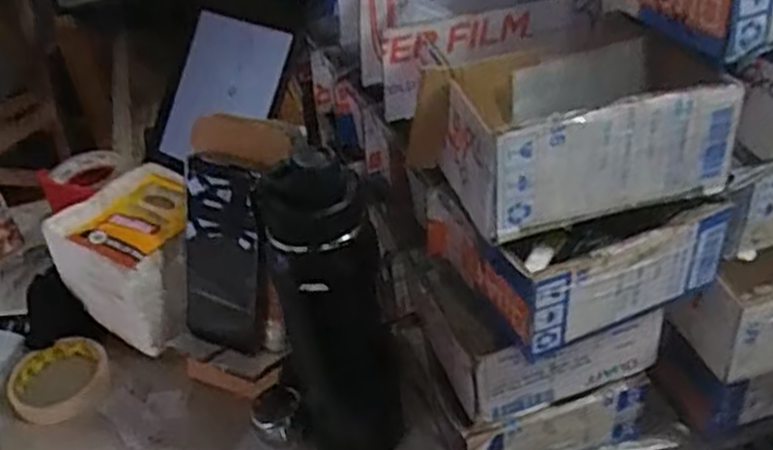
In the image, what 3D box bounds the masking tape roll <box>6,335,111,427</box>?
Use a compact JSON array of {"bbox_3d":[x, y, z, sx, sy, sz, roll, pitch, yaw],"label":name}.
[{"bbox_3d":[-0.308,0.144,0.724,0.090,0.018,0.089,-5,35,3],"label":"masking tape roll"}]

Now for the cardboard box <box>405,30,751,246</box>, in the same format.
[{"bbox_3d":[0.115,-0.060,0.475,0.178,0.074,0.100,-13,37,-9],"label":"cardboard box"}]

